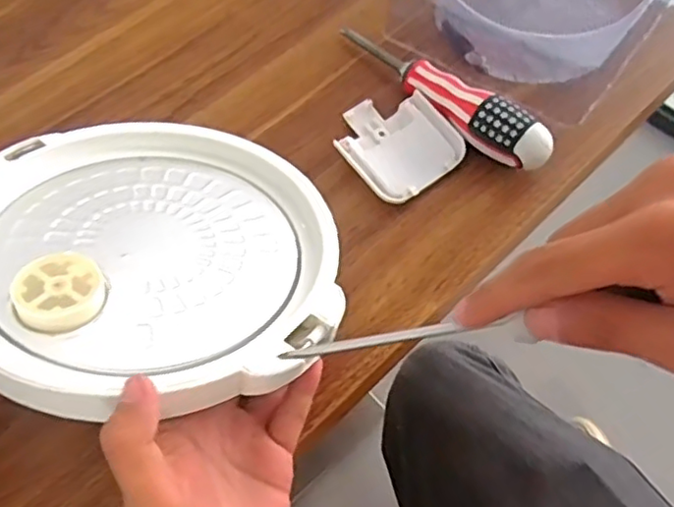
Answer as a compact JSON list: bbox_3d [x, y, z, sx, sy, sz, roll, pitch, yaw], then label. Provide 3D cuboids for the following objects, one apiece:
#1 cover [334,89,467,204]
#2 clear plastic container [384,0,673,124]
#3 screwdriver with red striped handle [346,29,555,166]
[{"bbox_3d":[0.038,-0.074,0.421,0.071,0.017,0.078,-35,65,-16],"label":"cover"},{"bbox_3d":[0.148,-0.203,0.467,0.175,0.052,0.184,35,68,20],"label":"clear plastic container"},{"bbox_3d":[0.067,-0.111,0.430,0.027,0.037,0.178,-40,66,-18],"label":"screwdriver with red striped handle"}]

